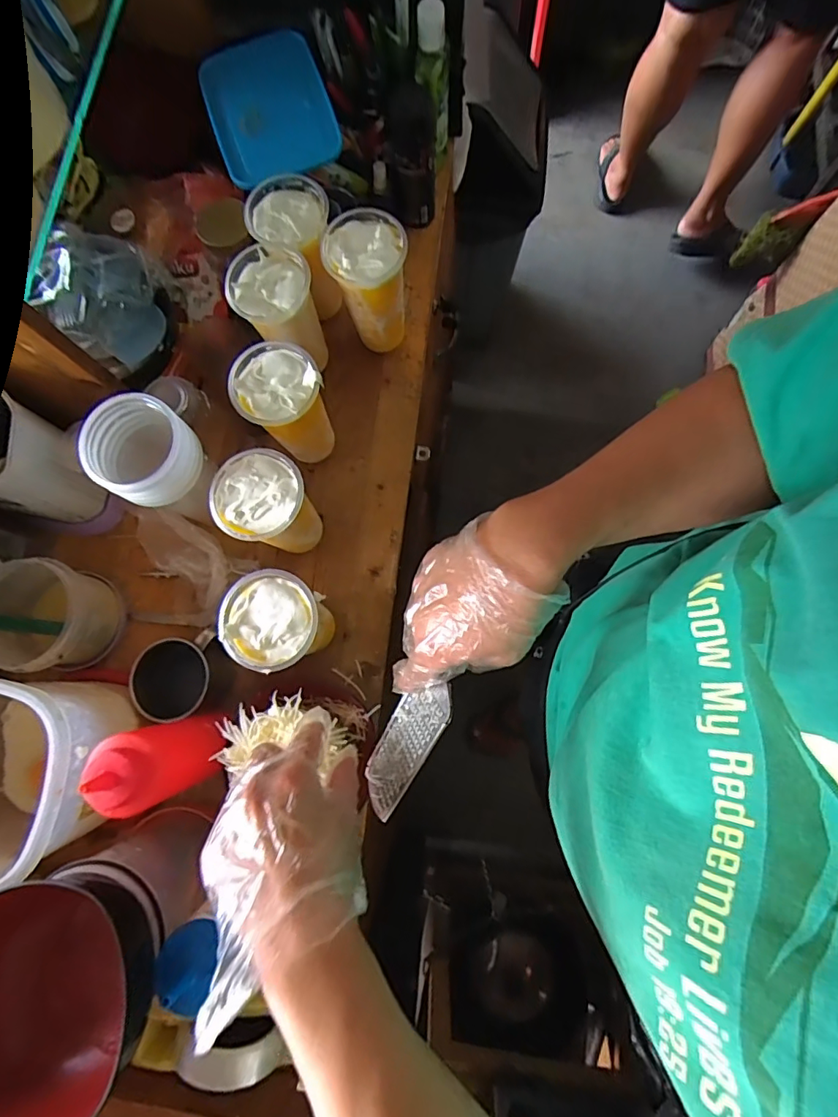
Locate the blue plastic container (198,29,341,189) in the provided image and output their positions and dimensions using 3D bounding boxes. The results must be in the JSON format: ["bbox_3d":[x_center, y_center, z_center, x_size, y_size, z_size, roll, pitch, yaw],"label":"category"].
[{"bbox_3d":[-0.179,-0.535,0.611,0.142,0.032,0.188,-21,80,-3],"label":"blue plastic container"}]

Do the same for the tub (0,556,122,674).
[{"bbox_3d":[-0.415,0.064,0.573,0.133,0.075,0.116,17,80,4],"label":"tub"}]

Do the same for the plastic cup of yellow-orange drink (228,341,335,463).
[{"bbox_3d":[-0.144,-0.164,0.563,0.083,0.126,0.083,0,80,1],"label":"plastic cup of yellow-orange drink"}]

